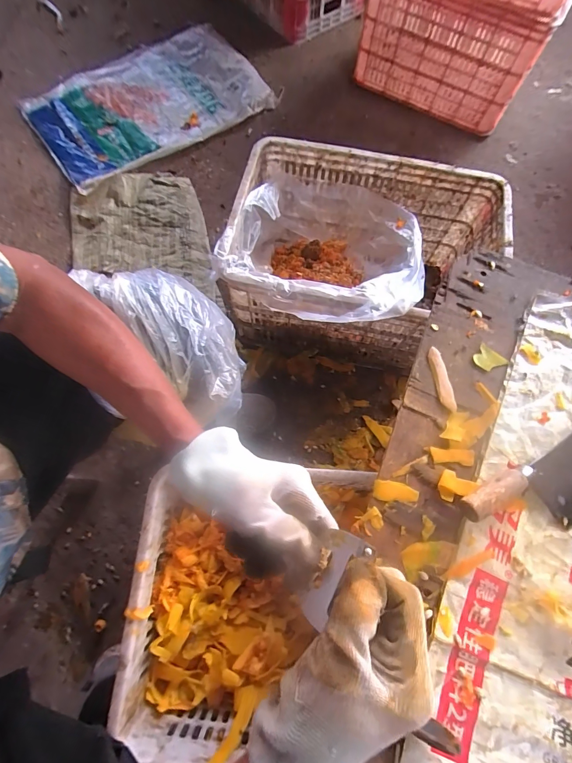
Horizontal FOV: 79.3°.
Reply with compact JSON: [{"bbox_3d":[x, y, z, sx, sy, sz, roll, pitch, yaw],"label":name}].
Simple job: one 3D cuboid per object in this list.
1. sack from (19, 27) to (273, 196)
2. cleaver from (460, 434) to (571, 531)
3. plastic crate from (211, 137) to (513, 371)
[{"bbox_3d":[-0.423,-0.857,1.056,0.675,0.065,0.411,-29,76,-9],"label":"sack"},{"bbox_3d":[0.343,0.120,0.416,0.268,0.033,0.088,-26,76,-9],"label":"cleaver"},{"bbox_3d":[0.151,-0.241,0.763,0.513,0.282,0.381,10,74,2],"label":"plastic crate"}]

